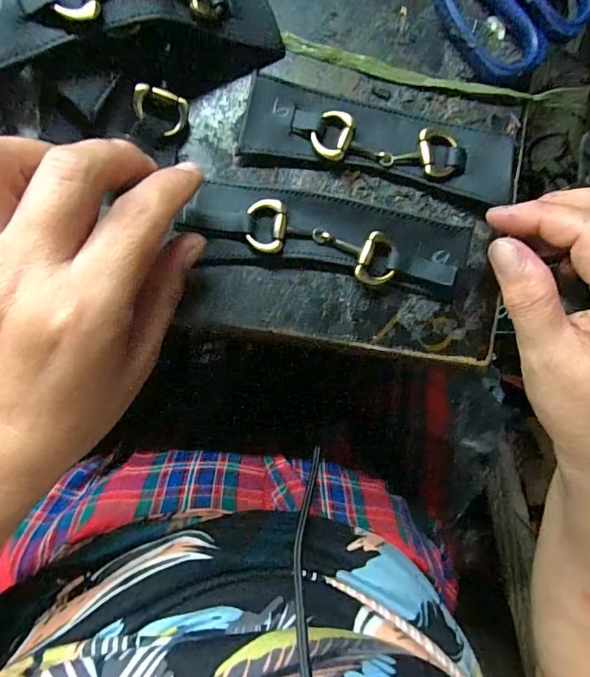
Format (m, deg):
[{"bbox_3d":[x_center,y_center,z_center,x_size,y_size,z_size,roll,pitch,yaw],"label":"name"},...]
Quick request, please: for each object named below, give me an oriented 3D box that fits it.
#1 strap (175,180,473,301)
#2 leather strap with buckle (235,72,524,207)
[{"bbox_3d":[0.016,-0.050,0.221,0.133,0.017,0.039,8,87,-5],"label":"strap"},{"bbox_3d":[0.043,-0.098,0.224,0.133,0.015,0.039,10,87,-9],"label":"leather strap with buckle"}]

